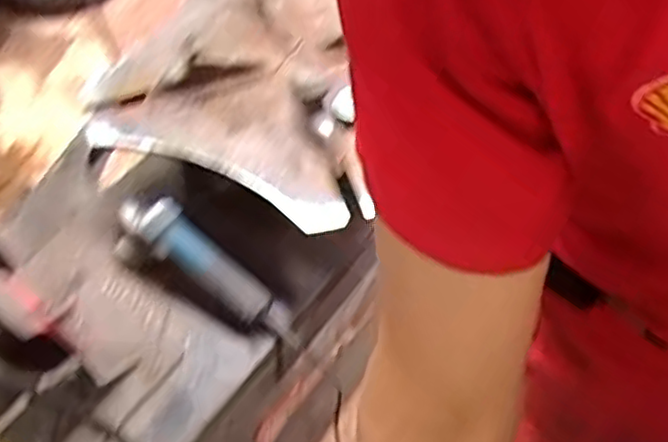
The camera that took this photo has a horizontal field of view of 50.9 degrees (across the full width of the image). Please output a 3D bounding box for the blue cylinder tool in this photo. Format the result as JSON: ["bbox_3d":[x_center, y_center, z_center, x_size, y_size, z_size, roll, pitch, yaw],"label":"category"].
[{"bbox_3d":[-0.177,0.068,1.020,0.324,0.061,0.068,38,65,7],"label":"blue cylinder tool"}]

